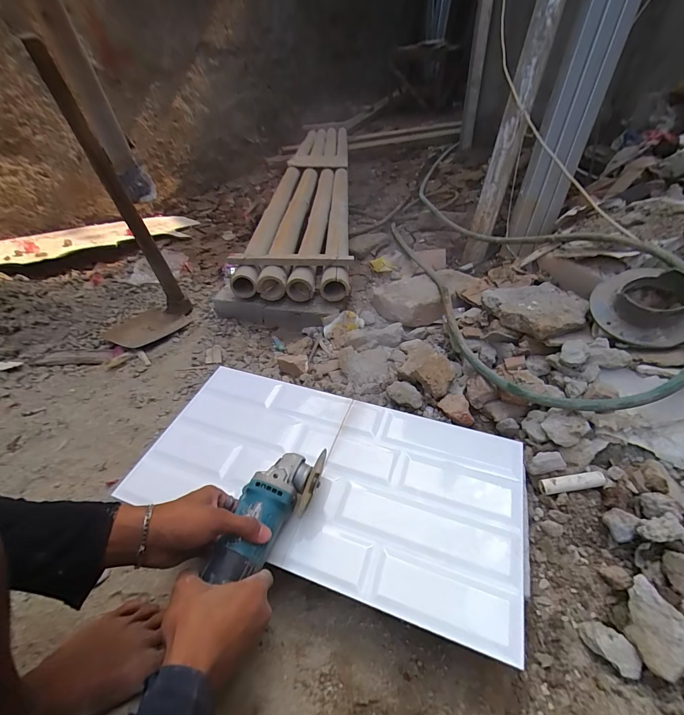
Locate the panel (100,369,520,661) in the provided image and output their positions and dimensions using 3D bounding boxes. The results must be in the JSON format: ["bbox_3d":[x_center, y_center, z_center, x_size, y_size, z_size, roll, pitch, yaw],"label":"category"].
[{"bbox_3d":[-0.029,0.184,0.557,0.591,0.009,0.299,12,47,15],"label":"panel"}]

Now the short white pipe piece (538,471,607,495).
[{"bbox_3d":[0.359,0.197,0.541,0.093,0.023,0.023,-7,44,0],"label":"short white pipe piece"}]

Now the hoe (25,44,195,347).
[{"bbox_3d":[-0.576,-0.306,0.816,0.219,0.618,0.167,-35,50,-27],"label":"hoe"}]

